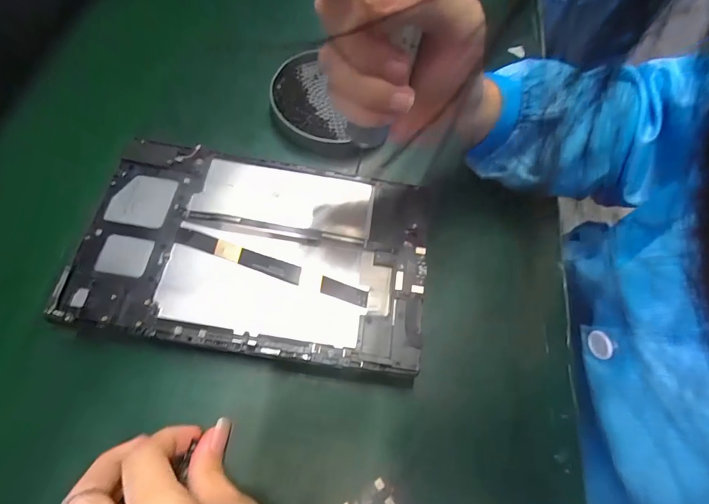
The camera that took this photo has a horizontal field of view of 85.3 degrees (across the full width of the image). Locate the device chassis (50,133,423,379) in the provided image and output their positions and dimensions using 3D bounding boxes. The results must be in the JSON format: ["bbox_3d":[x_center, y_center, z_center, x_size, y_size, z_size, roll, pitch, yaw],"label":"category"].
[{"bbox_3d":[-0.067,-0.005,0.280,0.239,0.011,0.148,9,65,-2],"label":"device chassis"}]

